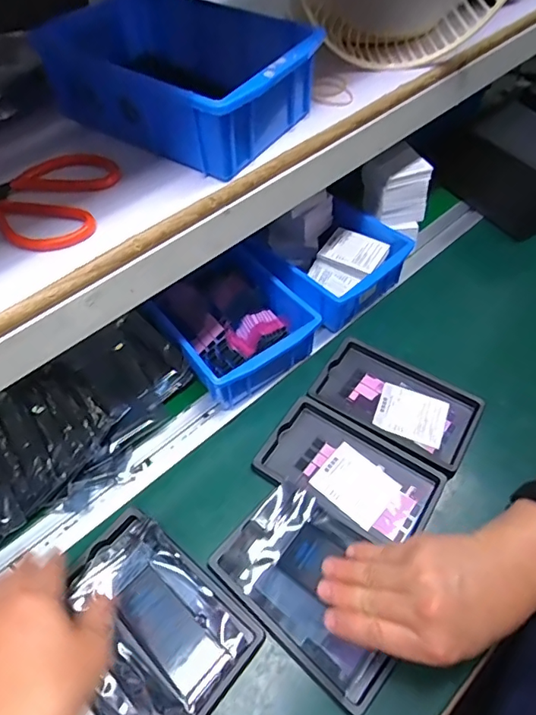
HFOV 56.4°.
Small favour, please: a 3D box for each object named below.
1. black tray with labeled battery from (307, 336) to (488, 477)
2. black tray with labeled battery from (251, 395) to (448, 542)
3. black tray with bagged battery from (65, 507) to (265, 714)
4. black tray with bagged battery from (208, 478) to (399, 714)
[{"bbox_3d":[0.133,0.046,0.523,0.161,0.017,0.096,28,60,22],"label":"black tray with labeled battery"},{"bbox_3d":[0.076,0.108,0.474,0.159,0.014,0.093,27,59,21],"label":"black tray with labeled battery"},{"bbox_3d":[-0.092,0.209,0.406,0.156,0.019,0.098,34,62,25],"label":"black tray with bagged battery"},{"bbox_3d":[0.041,0.183,0.410,0.157,0.018,0.104,36,63,25],"label":"black tray with bagged battery"}]

